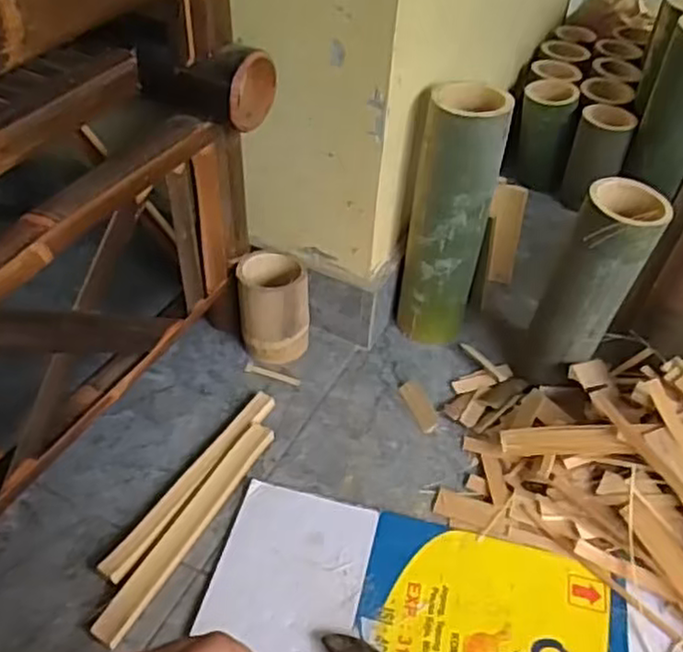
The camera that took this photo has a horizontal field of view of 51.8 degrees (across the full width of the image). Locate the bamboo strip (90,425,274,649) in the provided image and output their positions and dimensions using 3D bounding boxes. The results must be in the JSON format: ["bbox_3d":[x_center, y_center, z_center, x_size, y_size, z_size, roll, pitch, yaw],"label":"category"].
[{"bbox_3d":[-0.153,0.201,0.721,0.030,0.011,0.268,23,47,18],"label":"bamboo strip"}]

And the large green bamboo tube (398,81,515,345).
[{"bbox_3d":[0.132,-0.126,0.870,0.089,0.321,0.090,9,44,4],"label":"large green bamboo tube"}]

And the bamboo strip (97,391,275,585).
[{"bbox_3d":[-0.158,0.164,0.766,0.028,0.010,0.268,20,47,24],"label":"bamboo strip"}]

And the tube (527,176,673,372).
[{"bbox_3d":[0.285,-0.046,0.804,0.091,0.238,0.088,23,47,18],"label":"tube"}]

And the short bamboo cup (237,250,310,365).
[{"bbox_3d":[-0.084,-0.020,0.889,0.089,0.123,0.081,2,44,-2],"label":"short bamboo cup"}]

